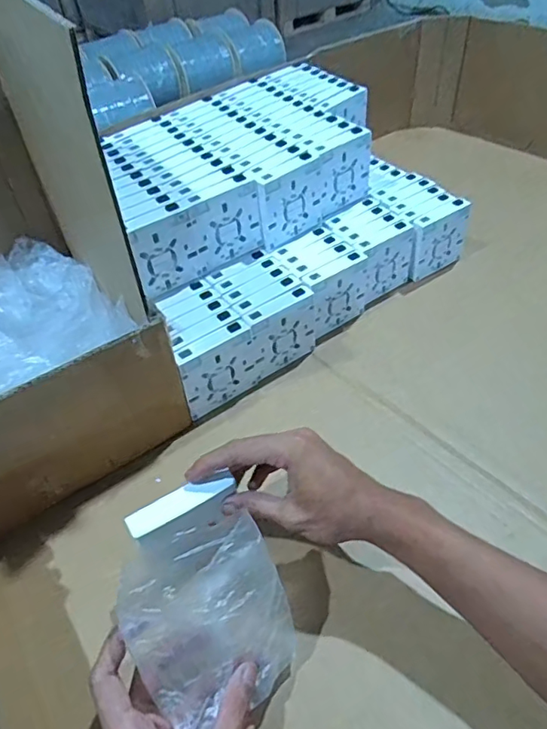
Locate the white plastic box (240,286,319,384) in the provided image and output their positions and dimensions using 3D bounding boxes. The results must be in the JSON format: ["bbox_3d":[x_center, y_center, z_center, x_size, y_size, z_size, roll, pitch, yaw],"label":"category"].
[{"bbox_3d":[0.011,-0.035,0.600,0.088,0.087,0.024,-30,52,-23],"label":"white plastic box"}]

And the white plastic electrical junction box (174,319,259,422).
[{"bbox_3d":[-0.060,0.005,0.562,0.085,0.083,0.022,-32,52,-24],"label":"white plastic electrical junction box"}]

